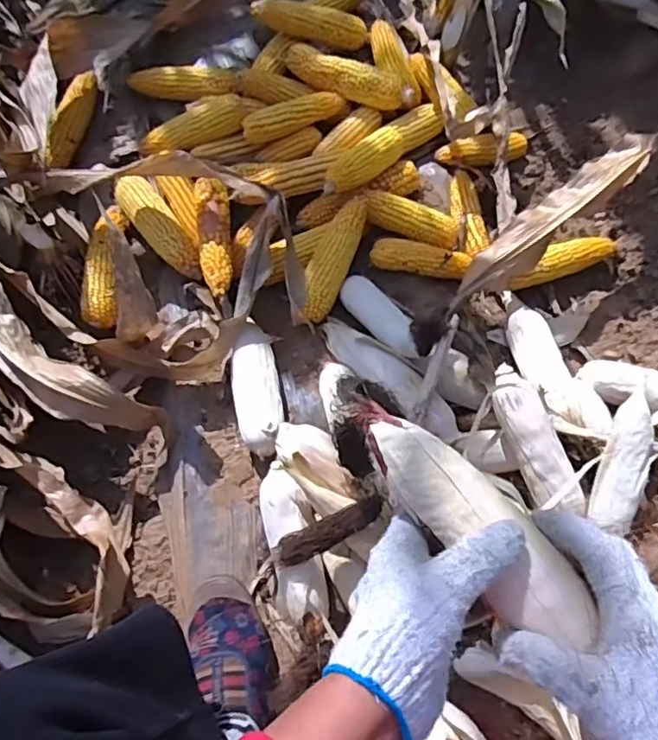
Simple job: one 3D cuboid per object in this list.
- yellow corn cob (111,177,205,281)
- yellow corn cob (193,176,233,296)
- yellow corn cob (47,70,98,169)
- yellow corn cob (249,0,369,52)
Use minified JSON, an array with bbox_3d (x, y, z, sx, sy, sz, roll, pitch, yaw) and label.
[{"bbox_3d":[-0.247,-0.212,0.858,0.056,0.044,0.218,-36,73,-12],"label":"yellow corn cob"},{"bbox_3d":[-0.162,-0.187,0.832,0.050,0.038,0.188,-9,70,-3],"label":"yellow corn cob"},{"bbox_3d":[-0.428,-0.415,0.968,0.041,0.046,0.191,14,70,6],"label":"yellow corn cob"},{"bbox_3d":[-0.030,-0.575,0.960,0.194,0.045,0.042,4,68,-18],"label":"yellow corn cob"}]

